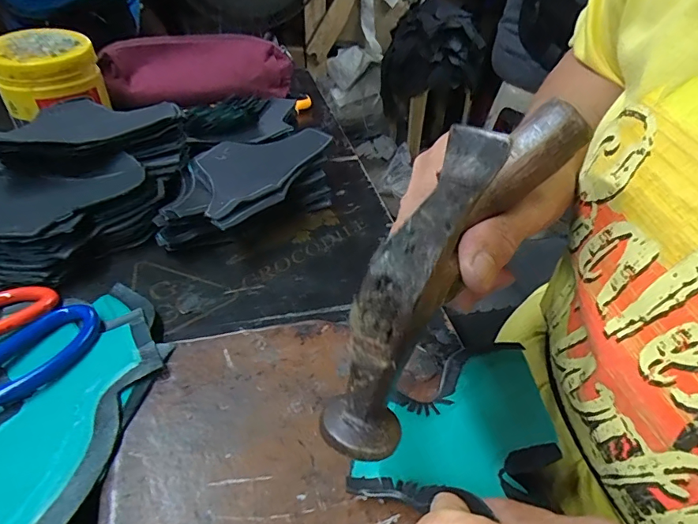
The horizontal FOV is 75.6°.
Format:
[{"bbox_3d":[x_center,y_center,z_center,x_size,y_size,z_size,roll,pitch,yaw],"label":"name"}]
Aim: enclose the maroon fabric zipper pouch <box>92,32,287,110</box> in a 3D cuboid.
[{"bbox_3d":[-0.186,-0.236,0.559,0.228,0.069,0.055,-7,40,-11],"label":"maroon fabric zipper pouch"}]

